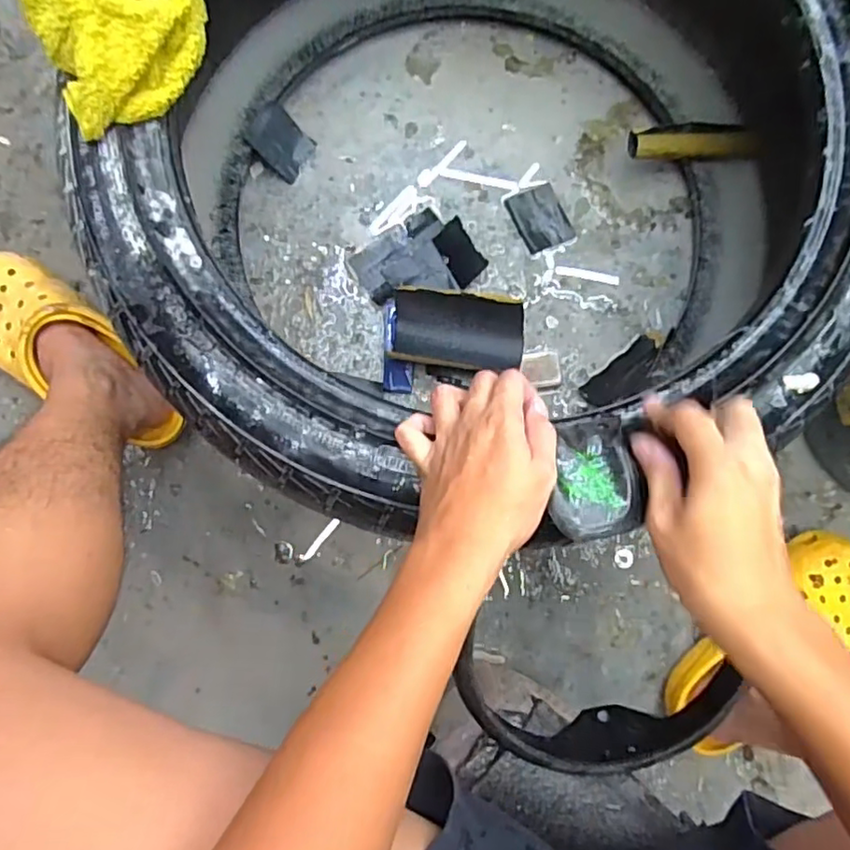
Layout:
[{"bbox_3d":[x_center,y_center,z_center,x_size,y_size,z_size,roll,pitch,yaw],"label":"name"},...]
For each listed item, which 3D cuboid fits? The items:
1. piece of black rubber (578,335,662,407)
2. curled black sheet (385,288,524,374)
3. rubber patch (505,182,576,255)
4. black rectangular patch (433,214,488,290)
[{"bbox_3d":[0.221,-0.056,0.663,0.104,0.066,0.008,-38,123,-7],"label":"piece of black rubber"},{"bbox_3d":[0.035,-0.100,0.648,0.136,0.028,0.080,6,108,7],"label":"curled black sheet"},{"bbox_3d":[0.133,-0.239,0.709,0.058,0.005,0.074,-23,84,-4],"label":"rubber patch"},{"bbox_3d":[0.040,-0.191,0.679,0.013,0.047,0.066,-34,92,-34],"label":"black rectangular patch"}]

